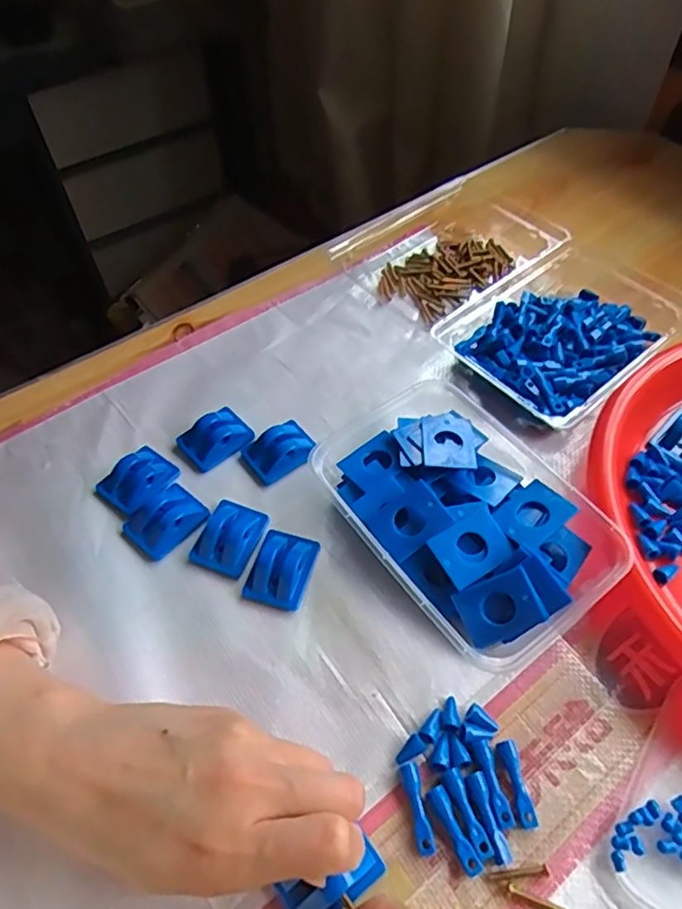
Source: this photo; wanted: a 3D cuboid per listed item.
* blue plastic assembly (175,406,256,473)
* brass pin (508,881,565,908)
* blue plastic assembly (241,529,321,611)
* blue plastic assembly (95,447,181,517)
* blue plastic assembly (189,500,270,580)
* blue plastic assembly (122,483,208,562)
[{"bbox_3d":[-0.085,-0.014,0.404,0.045,0.016,0.034,-33,60,-21],"label":"blue plastic assembly"},{"bbox_3d":[0.086,0.195,0.262,0.026,0.004,0.004,19,56,14],"label":"brass pin"},{"bbox_3d":[-0.035,0.067,0.354,0.034,0.014,0.045,18,56,13],"label":"blue plastic assembly"},{"bbox_3d":[-0.129,0.016,0.384,0.037,0.012,0.043,30,60,21],"label":"blue plastic assembly"},{"bbox_3d":[-0.067,0.050,0.366,0.035,0.014,0.044,18,56,13],"label":"blue plastic assembly"},{"bbox_3d":[-0.109,0.040,0.372,0.033,0.014,0.044,37,62,24],"label":"blue plastic assembly"}]

